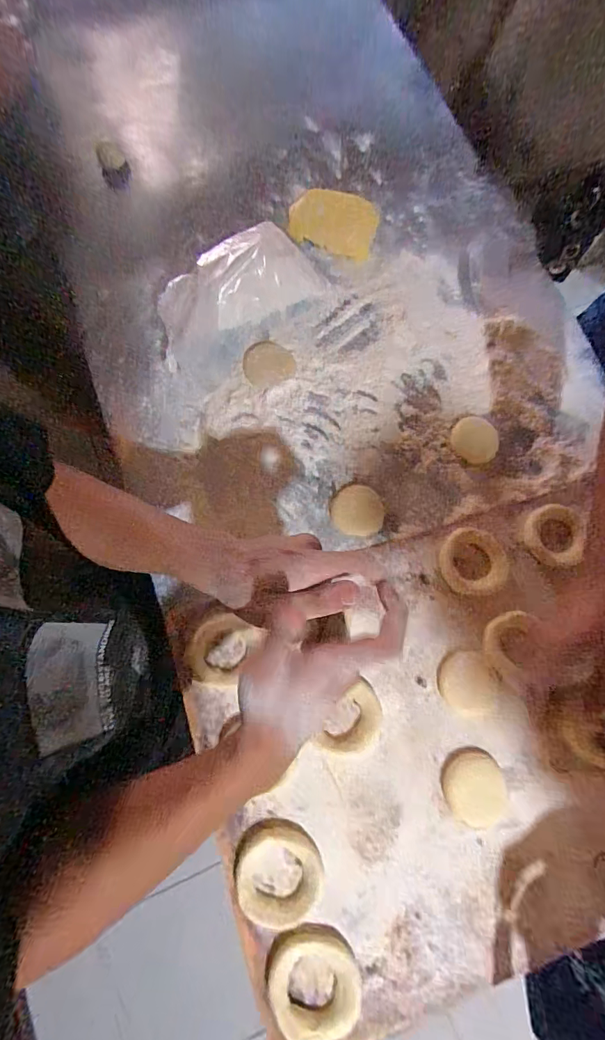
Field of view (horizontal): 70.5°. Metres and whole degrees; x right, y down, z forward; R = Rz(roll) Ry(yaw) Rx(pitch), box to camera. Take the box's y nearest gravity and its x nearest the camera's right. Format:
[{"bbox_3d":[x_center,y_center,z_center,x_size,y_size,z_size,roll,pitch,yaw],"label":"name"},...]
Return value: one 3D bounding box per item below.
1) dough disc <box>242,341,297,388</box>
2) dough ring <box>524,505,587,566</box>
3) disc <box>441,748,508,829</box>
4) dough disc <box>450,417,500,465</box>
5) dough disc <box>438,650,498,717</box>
[{"bbox_3d":[-0.045,-0.206,0.563,0.067,0.009,0.068,0,75,-1],"label":"dough disc"},{"bbox_3d":[0.295,0.015,0.504,0.058,0.017,0.075,16,75,3],"label":"dough ring"},{"bbox_3d":[0.176,0.273,0.436,0.061,0.005,0.067,0,75,-1],"label":"disc"},{"bbox_3d":[0.222,-0.103,0.548,0.059,0.005,0.060,0,75,-1],"label":"dough disc"},{"bbox_3d":[0.180,0.178,0.468,0.060,0.008,0.065,2,75,-1],"label":"dough disc"}]

